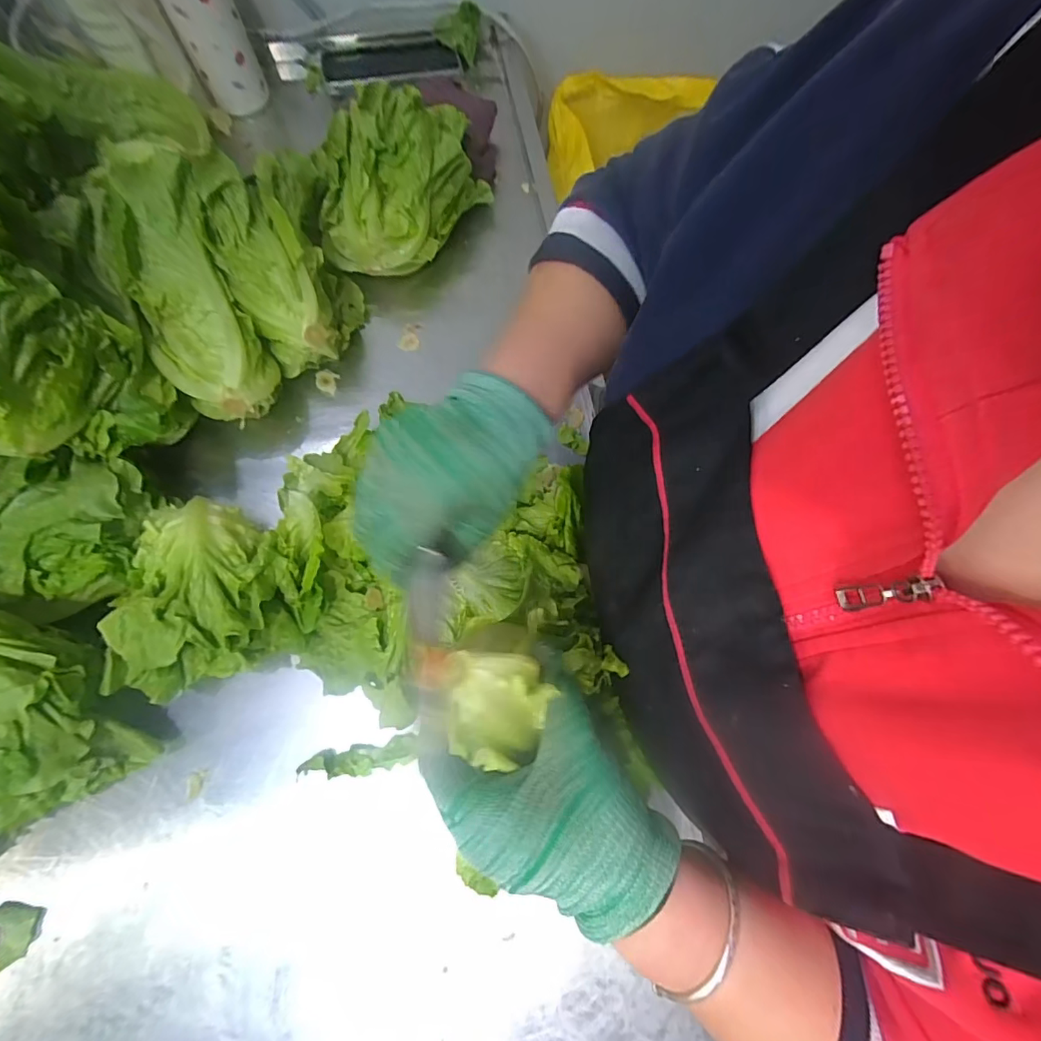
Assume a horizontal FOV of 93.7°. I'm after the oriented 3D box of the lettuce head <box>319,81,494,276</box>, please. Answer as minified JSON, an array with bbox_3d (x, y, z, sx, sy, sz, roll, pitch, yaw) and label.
[{"bbox_3d":[-0.118,-0.329,0.489,0.177,0.100,0.136,-20,77,-7],"label":"lettuce head"}]

